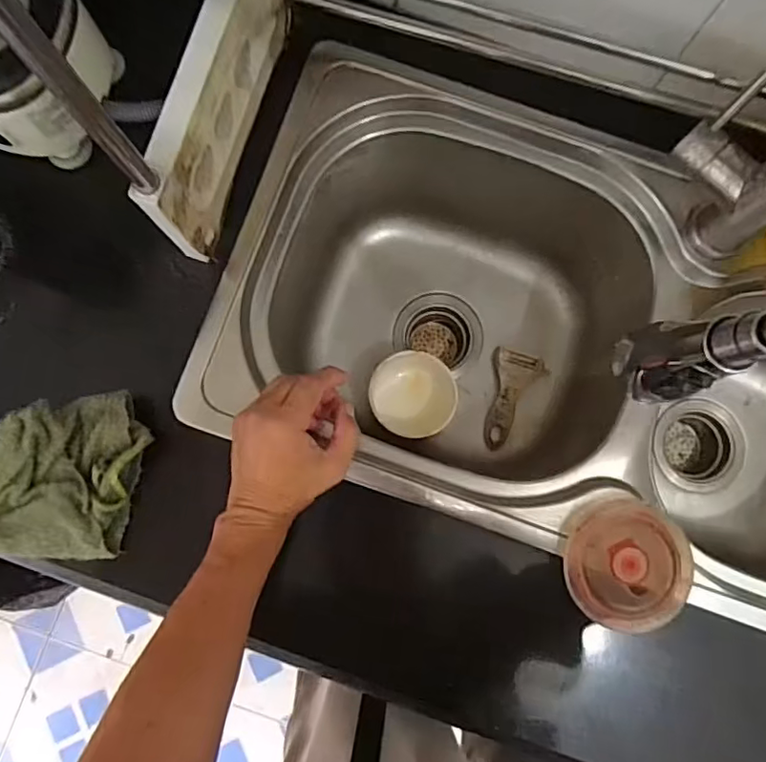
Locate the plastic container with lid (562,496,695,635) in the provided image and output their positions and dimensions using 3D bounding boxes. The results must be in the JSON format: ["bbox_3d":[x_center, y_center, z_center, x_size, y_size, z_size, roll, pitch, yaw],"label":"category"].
[{"bbox_3d":[0.199,0.149,0.471,0.103,0.038,0.099,5,83,0],"label":"plastic container with lid"}]

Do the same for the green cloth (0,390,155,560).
[{"bbox_3d":[-0.263,0.070,0.442,0.132,0.019,0.136,17,86,-21],"label":"green cloth"}]

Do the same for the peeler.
[{"bbox_3d":[0.159,0.023,0.681,0.061,0.029,0.124,10,83,1],"label":"peeler"}]

